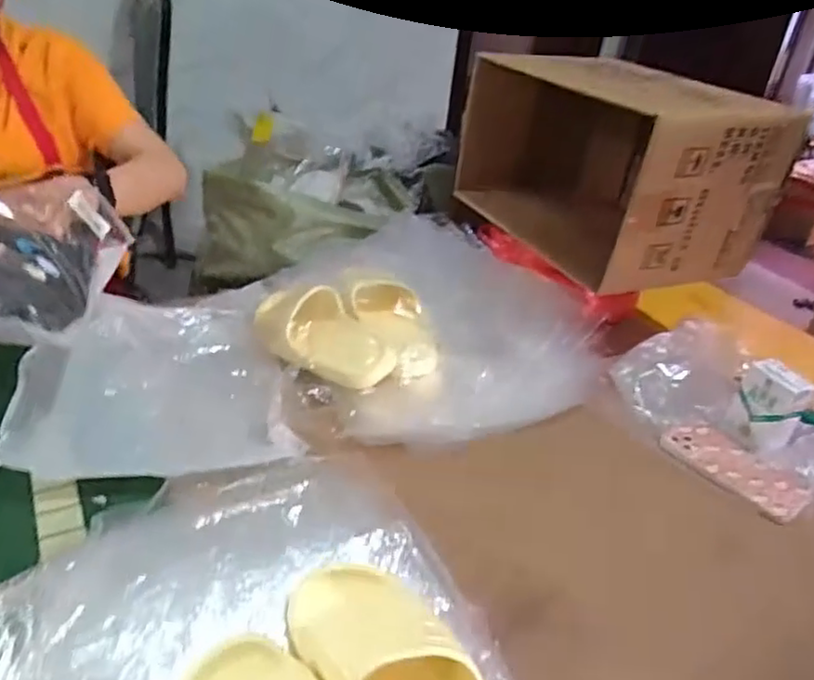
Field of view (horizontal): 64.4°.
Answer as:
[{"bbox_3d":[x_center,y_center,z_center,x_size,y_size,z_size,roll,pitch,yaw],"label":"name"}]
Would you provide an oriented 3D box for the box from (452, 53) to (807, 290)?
[{"bbox_3d":[0.294,-0.267,0.982,0.245,0.259,0.424,-12,37,-27],"label":"box"}]

